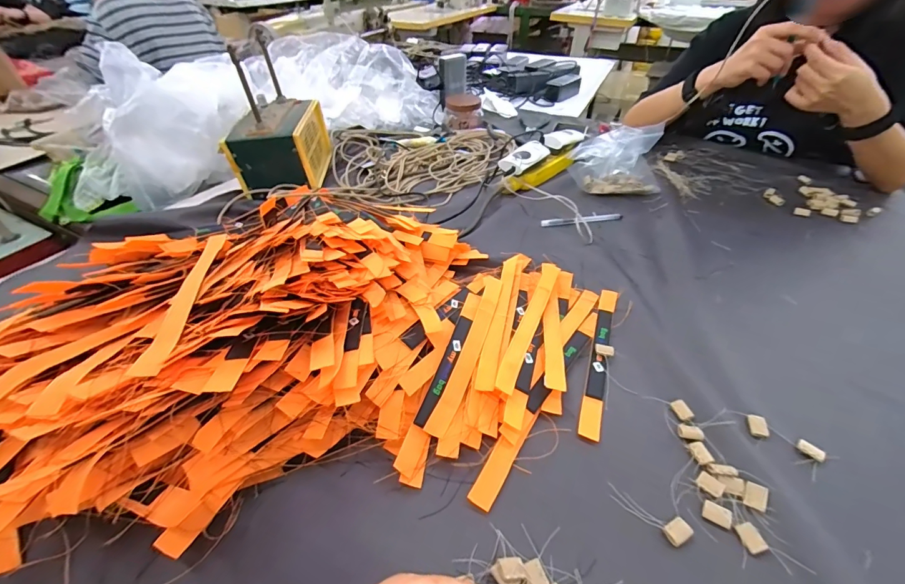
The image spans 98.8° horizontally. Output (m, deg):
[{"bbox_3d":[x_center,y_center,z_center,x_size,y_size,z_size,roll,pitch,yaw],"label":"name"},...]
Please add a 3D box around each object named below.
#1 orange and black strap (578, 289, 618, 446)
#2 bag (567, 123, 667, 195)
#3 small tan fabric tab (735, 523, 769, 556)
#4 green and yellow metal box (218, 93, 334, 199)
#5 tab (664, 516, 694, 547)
[{"bbox_3d":[0.174,0.072,0.453,0.021,0.006,0.223,15,45,16],"label":"orange and black strap"},{"bbox_3d":[0.305,-0.250,0.712,0.152,0.118,0.083,-2,43,-1],"label":"bag"},{"bbox_3d":[0.241,0.198,0.311,0.017,0.004,0.020,-14,44,-13],"label":"small tan fabric tab"},{"bbox_3d":[-0.318,-0.279,0.728,0.131,0.109,0.196,-2,43,-1],"label":"green and yellow metal box"},{"bbox_3d":[0.184,0.195,0.315,0.022,0.004,0.016,-22,46,-21],"label":"tab"}]

